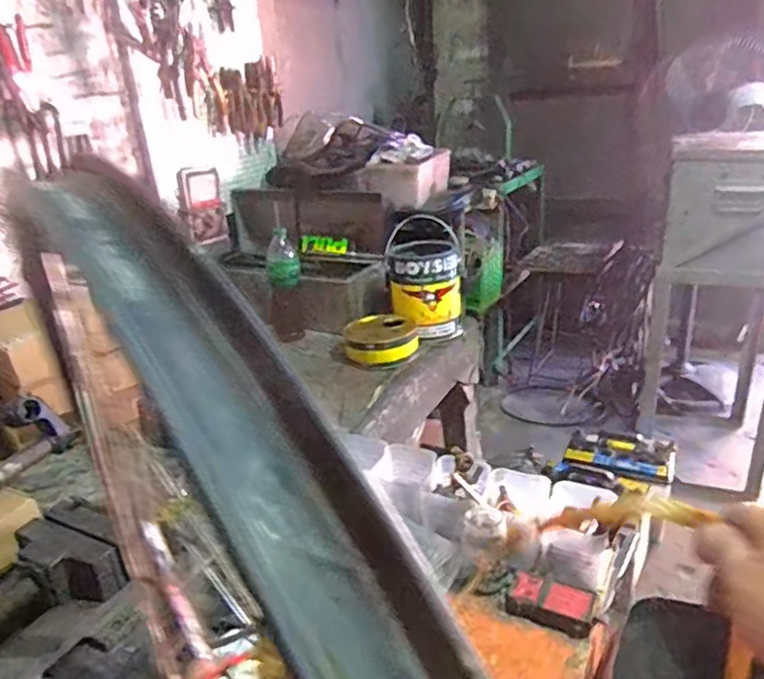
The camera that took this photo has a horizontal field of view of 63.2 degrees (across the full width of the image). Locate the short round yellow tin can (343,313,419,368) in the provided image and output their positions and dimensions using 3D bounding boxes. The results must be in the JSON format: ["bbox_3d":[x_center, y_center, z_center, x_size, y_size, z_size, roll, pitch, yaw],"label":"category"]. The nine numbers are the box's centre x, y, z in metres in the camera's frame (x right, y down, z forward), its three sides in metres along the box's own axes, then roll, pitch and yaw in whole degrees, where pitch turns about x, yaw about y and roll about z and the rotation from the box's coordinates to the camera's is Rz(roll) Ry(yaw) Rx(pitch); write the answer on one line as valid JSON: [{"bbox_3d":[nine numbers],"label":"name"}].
[{"bbox_3d":[-0.002,0.002,1.403,0.167,0.062,0.167,-4,23,1],"label":"short round yellow tin can"}]

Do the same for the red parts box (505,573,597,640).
[{"bbox_3d":[0.213,0.335,0.785,0.104,0.023,0.065,8,26,26],"label":"red parts box"}]

